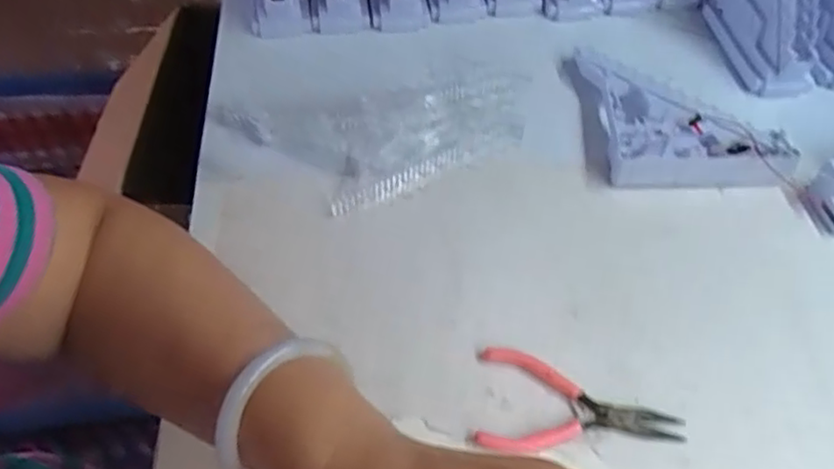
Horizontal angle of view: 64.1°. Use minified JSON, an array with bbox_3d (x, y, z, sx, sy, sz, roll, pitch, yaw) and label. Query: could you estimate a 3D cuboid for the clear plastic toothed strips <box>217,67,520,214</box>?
[{"bbox_3d":[-0.018,-0.084,0.518,0.243,0.032,0.124,-13,54,-13],"label":"clear plastic toothed strips"}]

